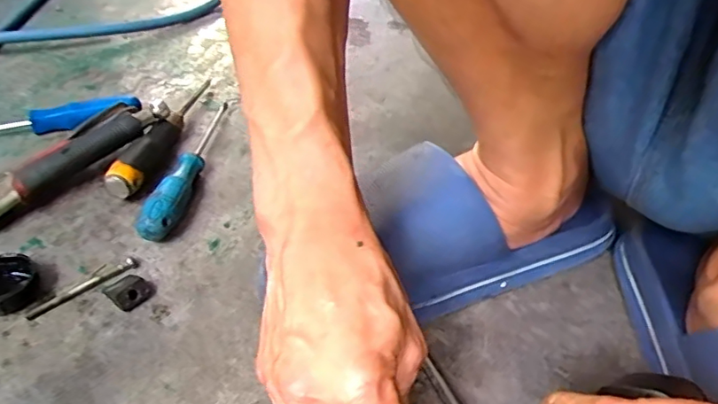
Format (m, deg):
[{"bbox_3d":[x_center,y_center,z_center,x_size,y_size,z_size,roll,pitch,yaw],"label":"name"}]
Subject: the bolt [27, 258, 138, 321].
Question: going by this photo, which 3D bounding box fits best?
[{"bbox_3d":[-0.195,0.060,0.393,0.076,0.006,0.009,-29,48,-31],"label":"bolt"}]

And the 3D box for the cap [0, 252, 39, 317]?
[{"bbox_3d":[-0.247,0.057,0.383,0.042,0.021,0.043,0,40,0],"label":"cap"}]

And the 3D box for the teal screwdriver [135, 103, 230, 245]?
[{"bbox_3d":[-0.152,-0.039,0.493,0.028,0.029,0.197,1,40,1],"label":"teal screwdriver"}]

